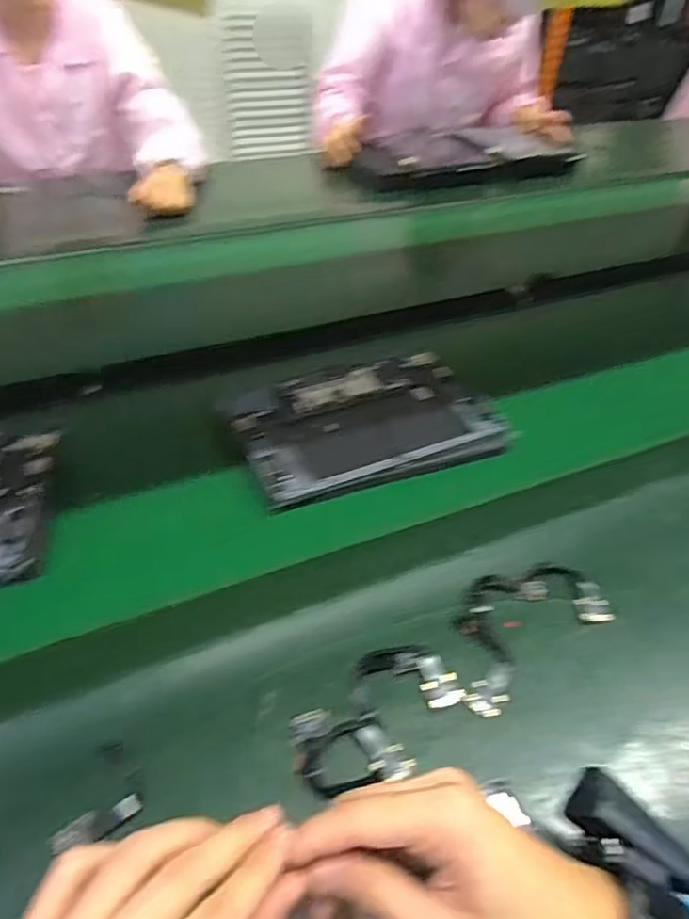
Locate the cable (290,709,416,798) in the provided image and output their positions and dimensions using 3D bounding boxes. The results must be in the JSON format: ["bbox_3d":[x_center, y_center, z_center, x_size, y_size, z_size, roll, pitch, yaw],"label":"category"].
[{"bbox_3d":[0.003,0.186,0.396,0.071,0.007,0.053,-9,44,-13],"label":"cable"}]

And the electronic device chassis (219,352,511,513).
[{"bbox_3d":[0.021,-0.043,0.628,0.259,0.018,0.177,-12,45,-17],"label":"electronic device chassis"}]

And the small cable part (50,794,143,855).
[{"bbox_3d":[-0.142,0.209,0.349,0.049,0.006,0.015,-20,48,-24],"label":"small cable part"}]

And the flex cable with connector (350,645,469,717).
[{"bbox_3d":[0.042,0.154,0.433,0.077,0.006,0.047,-4,43,-8],"label":"flex cable with connector"}]

